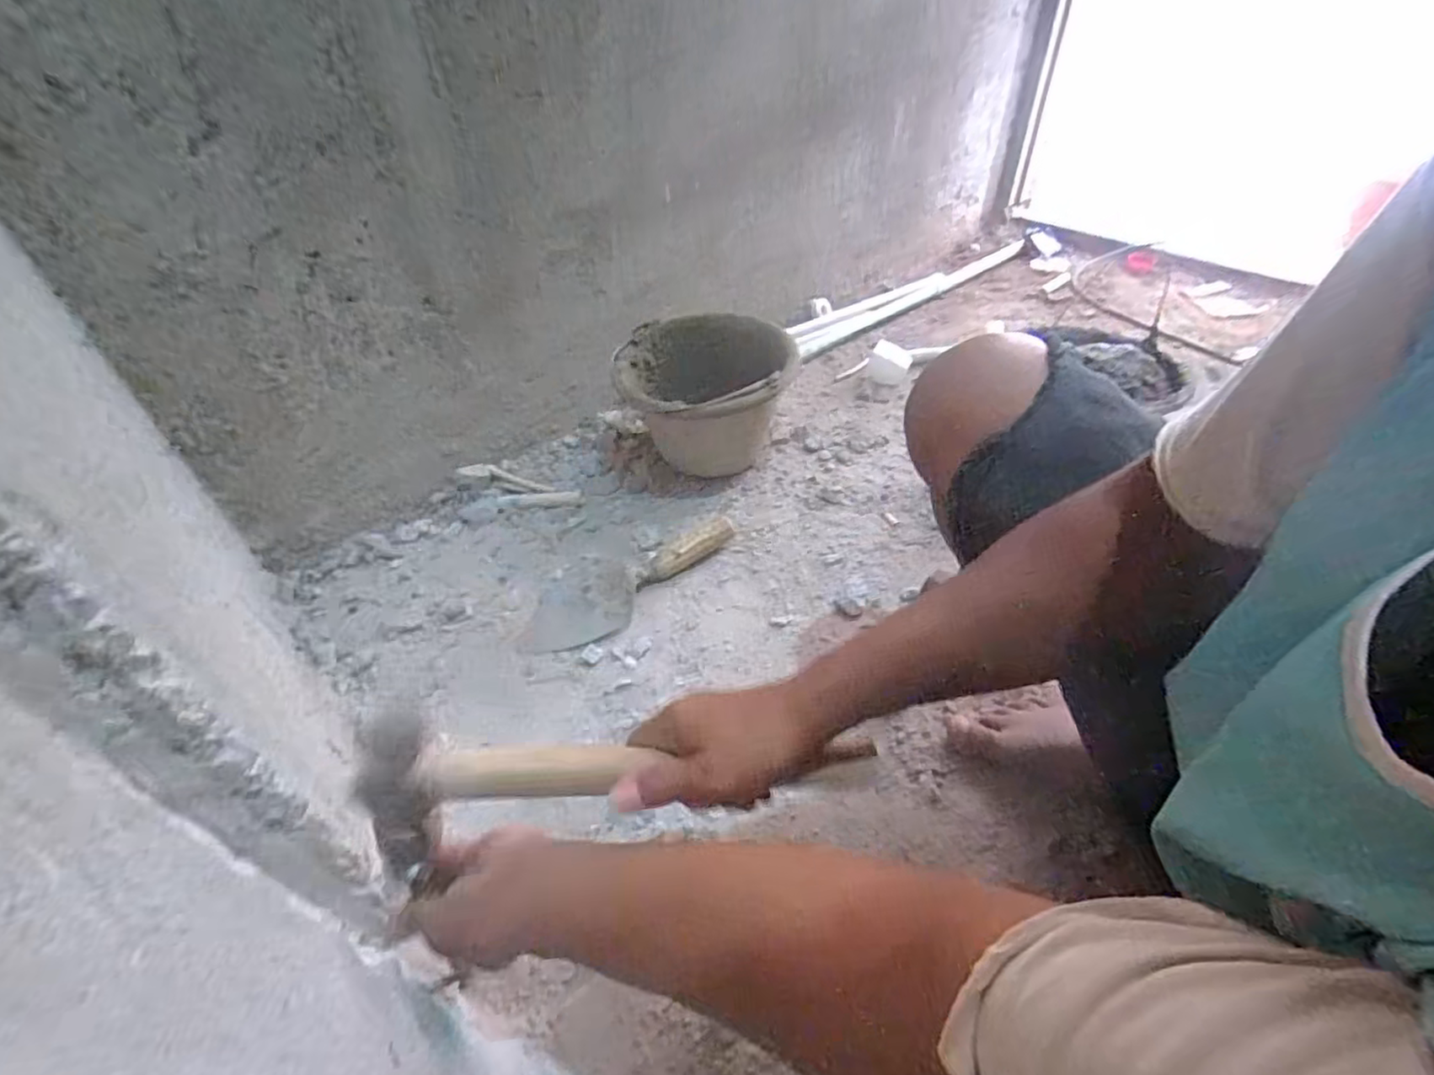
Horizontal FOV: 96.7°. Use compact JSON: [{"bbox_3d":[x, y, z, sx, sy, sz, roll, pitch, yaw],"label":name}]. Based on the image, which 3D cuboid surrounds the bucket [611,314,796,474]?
[{"bbox_3d":[-0.019,-0.188,0.926,0.232,0.177,0.221,-2,43,2],"label":"bucket"}]

